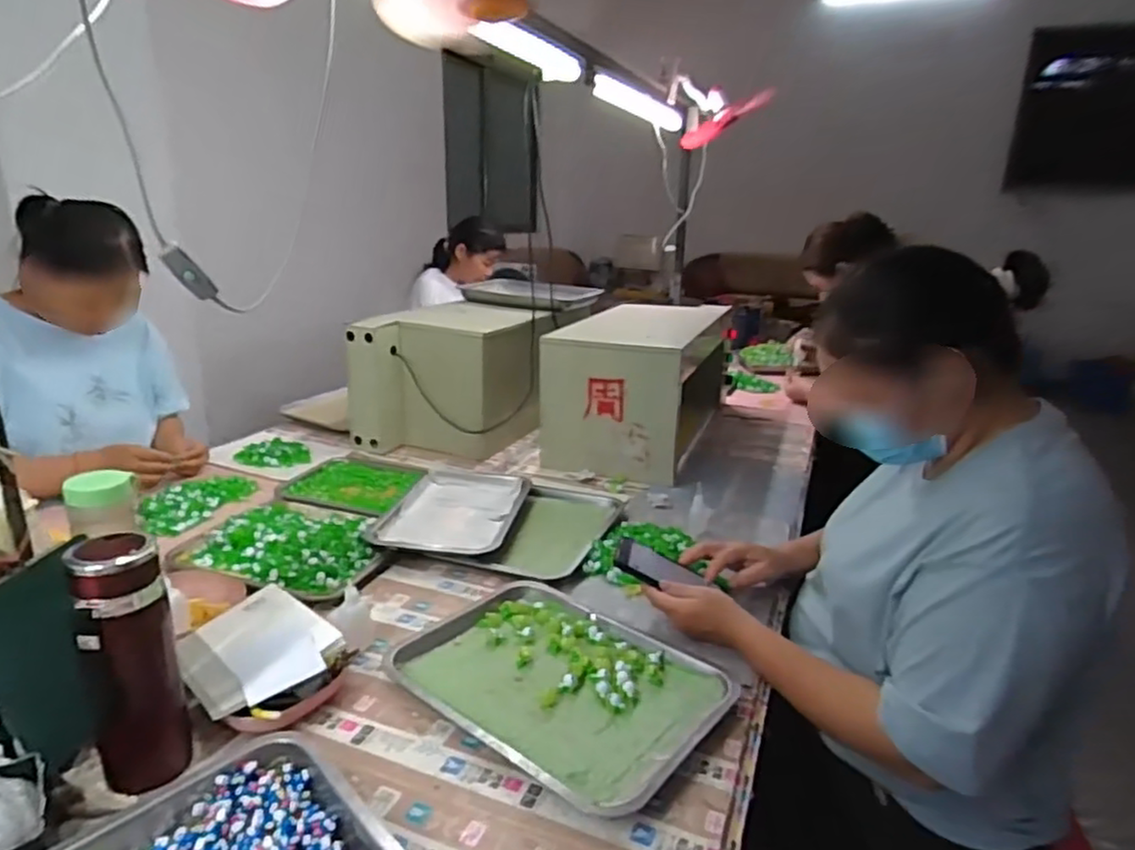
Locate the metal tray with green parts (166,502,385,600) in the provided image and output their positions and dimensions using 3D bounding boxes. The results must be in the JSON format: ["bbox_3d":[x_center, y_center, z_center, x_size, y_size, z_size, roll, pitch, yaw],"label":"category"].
[{"bbox_3d":[-0.423,0.168,1.043,0.291,0.032,0.240,8,21,16],"label":"metal tray with green parts"}]

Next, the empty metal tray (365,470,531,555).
[{"bbox_3d":[-0.183,0.136,1.166,0.211,0.022,0.298,4,20,8],"label":"empty metal tray"}]

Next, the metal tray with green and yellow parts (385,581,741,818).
[{"bbox_3d":[-0.006,0.286,0.769,0.340,0.038,0.250,18,26,38],"label":"metal tray with green and yellow parts"}]

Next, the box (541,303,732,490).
[{"bbox_3d":[0.161,-0.109,1.527,0.294,0.262,0.499,9,22,20],"label":"box"}]

